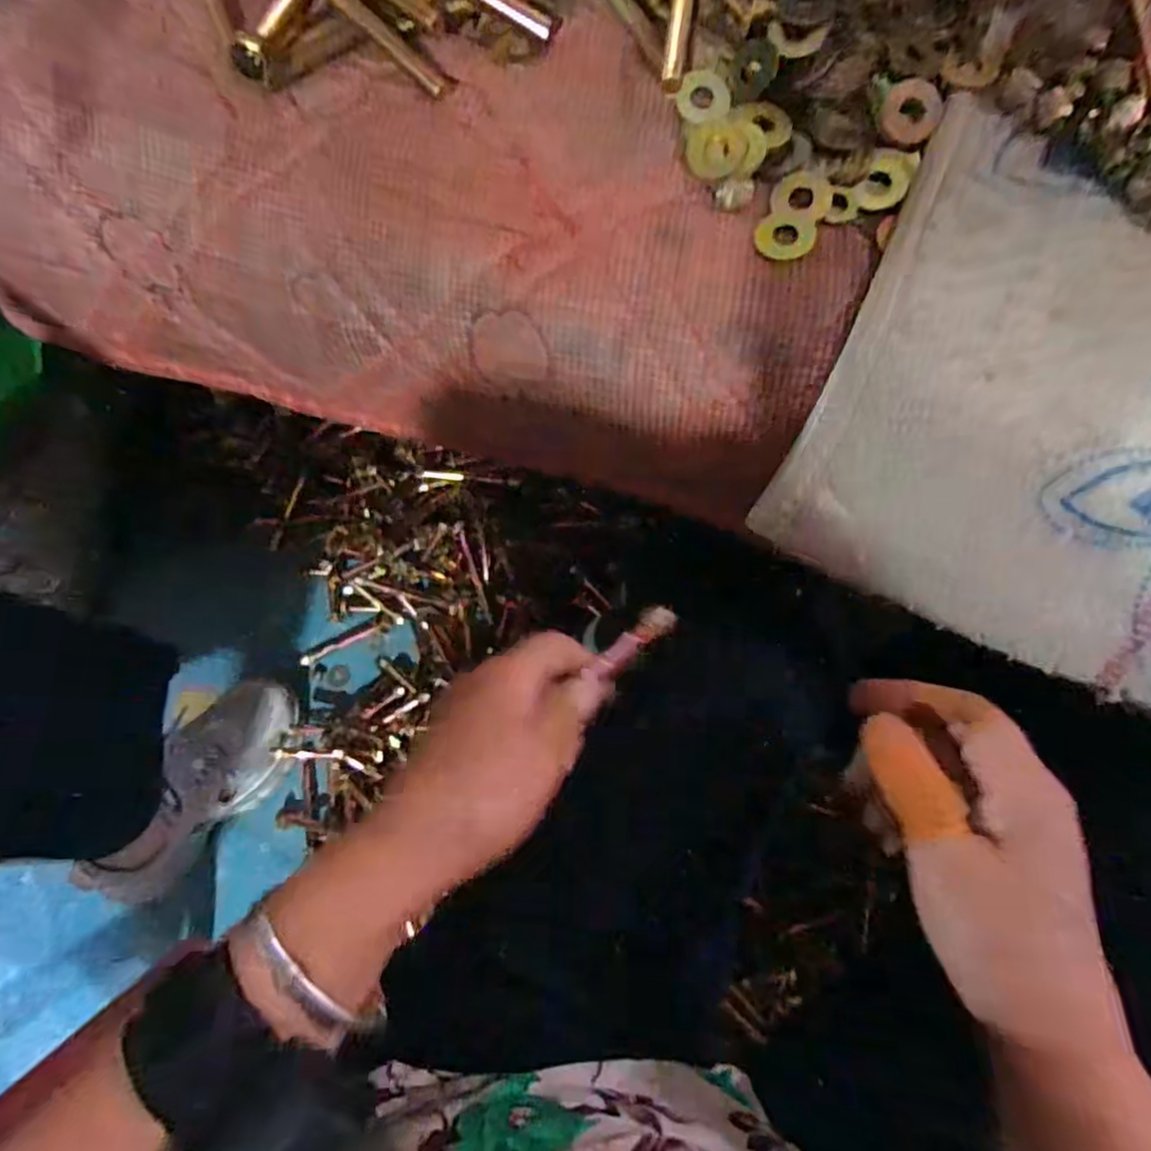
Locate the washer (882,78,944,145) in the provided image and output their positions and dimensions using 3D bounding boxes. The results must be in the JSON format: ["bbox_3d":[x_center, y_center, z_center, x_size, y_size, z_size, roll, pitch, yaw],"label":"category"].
[{"bbox_3d":[0.143,-0.198,0.290,0.023,0.004,0.028,4,90,10],"label":"washer"}]

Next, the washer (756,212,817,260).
[{"bbox_3d":[0.088,-0.142,0.283,0.023,0.004,0.023,12,78,4],"label":"washer"}]

